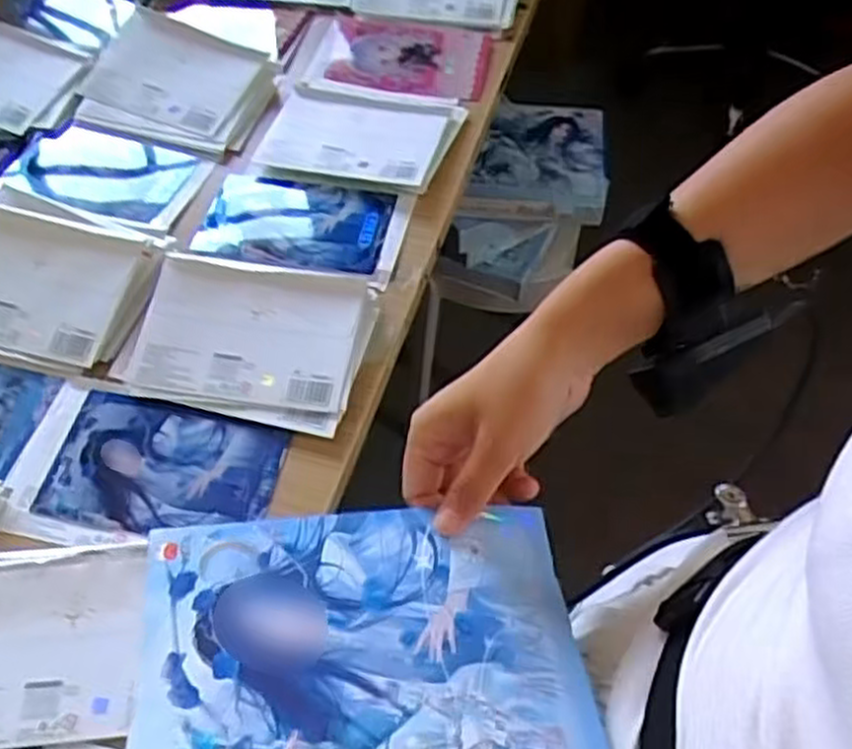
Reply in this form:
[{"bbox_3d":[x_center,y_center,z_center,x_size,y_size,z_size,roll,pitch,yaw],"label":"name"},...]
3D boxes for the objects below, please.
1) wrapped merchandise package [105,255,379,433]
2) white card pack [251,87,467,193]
[{"bbox_3d":[-0.149,-0.032,0.652,0.194,0.032,0.137,10,57,9],"label":"wrapped merchandise package"},{"bbox_3d":[-0.076,-0.241,0.802,0.202,0.015,0.132,11,57,9],"label":"white card pack"}]

